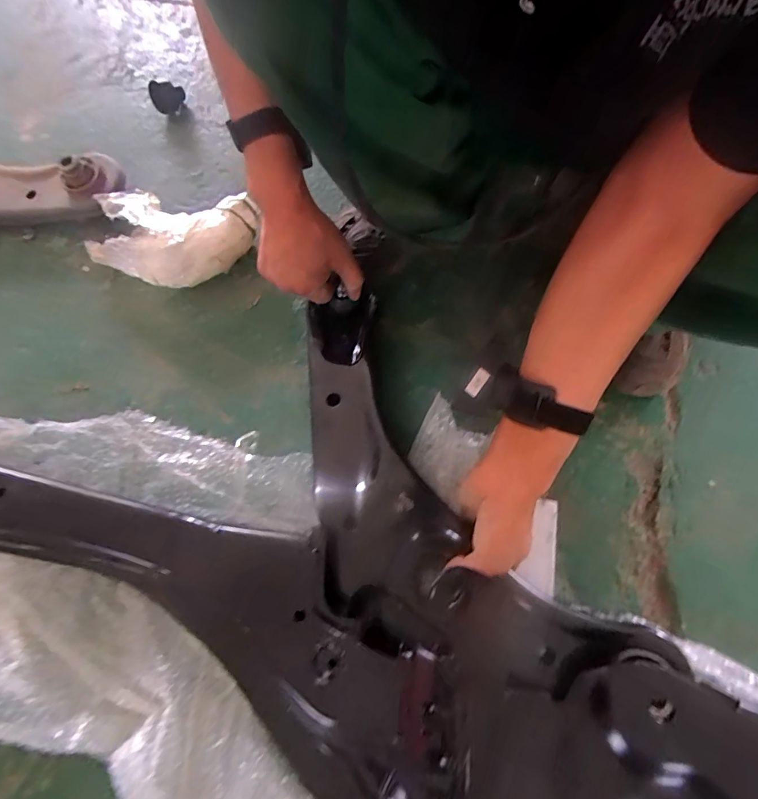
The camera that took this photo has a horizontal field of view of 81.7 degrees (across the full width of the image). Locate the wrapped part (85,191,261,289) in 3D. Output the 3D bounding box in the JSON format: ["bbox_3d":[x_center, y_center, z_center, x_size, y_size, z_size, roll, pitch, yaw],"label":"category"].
[{"bbox_3d":[-0.273,-0.207,0.587,0.201,0.077,0.124,10,72,6],"label":"wrapped part"}]

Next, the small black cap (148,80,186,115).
[{"bbox_3d":[-0.336,-0.478,0.693,0.044,0.033,0.042,-1,71,2],"label":"small black cap"}]

